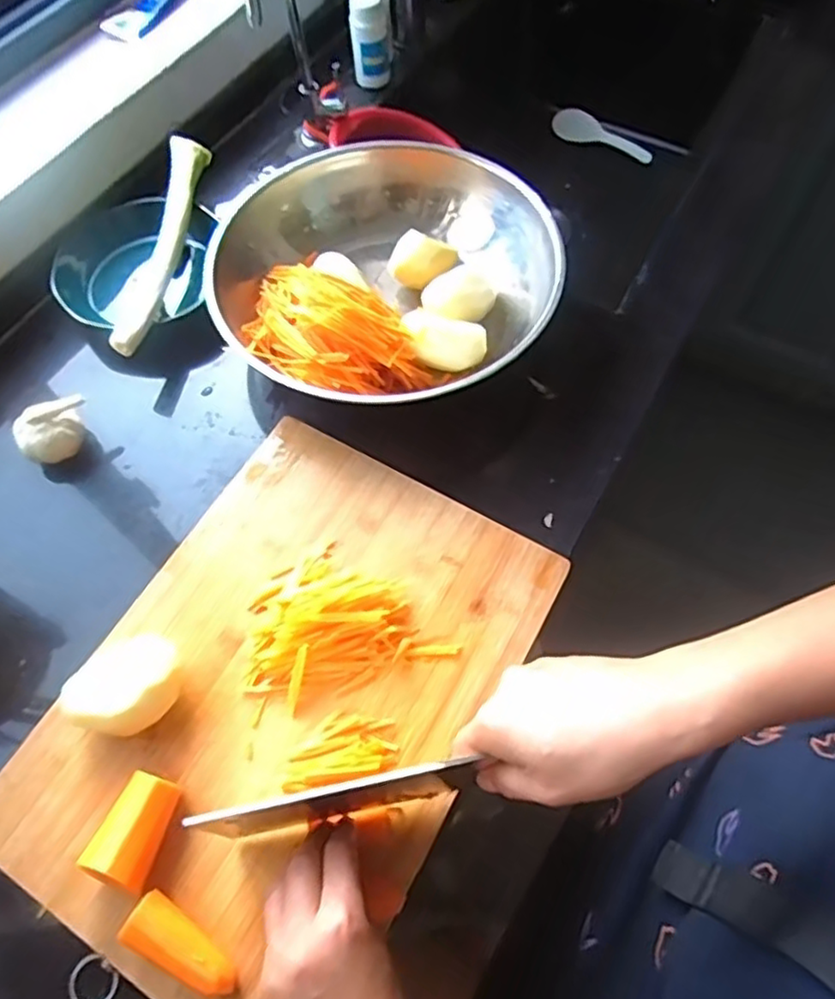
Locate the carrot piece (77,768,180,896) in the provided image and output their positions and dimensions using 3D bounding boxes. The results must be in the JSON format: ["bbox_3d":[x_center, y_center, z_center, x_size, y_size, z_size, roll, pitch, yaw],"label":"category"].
[{"bbox_3d":[-0.171,0.204,0.416,0.037,0.035,0.059,22,66,12],"label":"carrot piece"}]

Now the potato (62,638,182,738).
[{"bbox_3d":[-0.197,0.125,0.455,0.068,0.042,0.063,-1,63,1],"label":"potato"}]

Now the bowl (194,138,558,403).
[{"bbox_3d":[-0.030,-0.205,0.634,0.304,0.080,0.283,-1,63,1],"label":"bowl"}]

